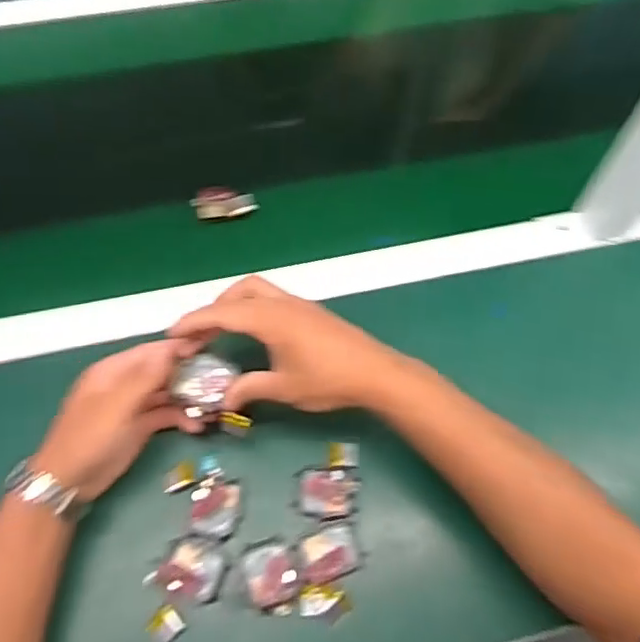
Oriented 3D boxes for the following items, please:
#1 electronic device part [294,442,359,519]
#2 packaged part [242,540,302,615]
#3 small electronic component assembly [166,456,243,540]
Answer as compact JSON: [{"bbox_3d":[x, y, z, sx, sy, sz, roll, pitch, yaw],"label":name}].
[{"bbox_3d":[0.007,0.124,0.463,0.047,0.009,0.054,0,63,-2],"label":"electronic device part"},{"bbox_3d":[-0.034,0.185,0.431,0.039,0.010,0.050,-13,64,-9],"label":"packaged part"},{"bbox_3d":[-0.085,0.135,0.454,0.047,0.013,0.063,-31,68,-17],"label":"small electronic component assembly"}]

